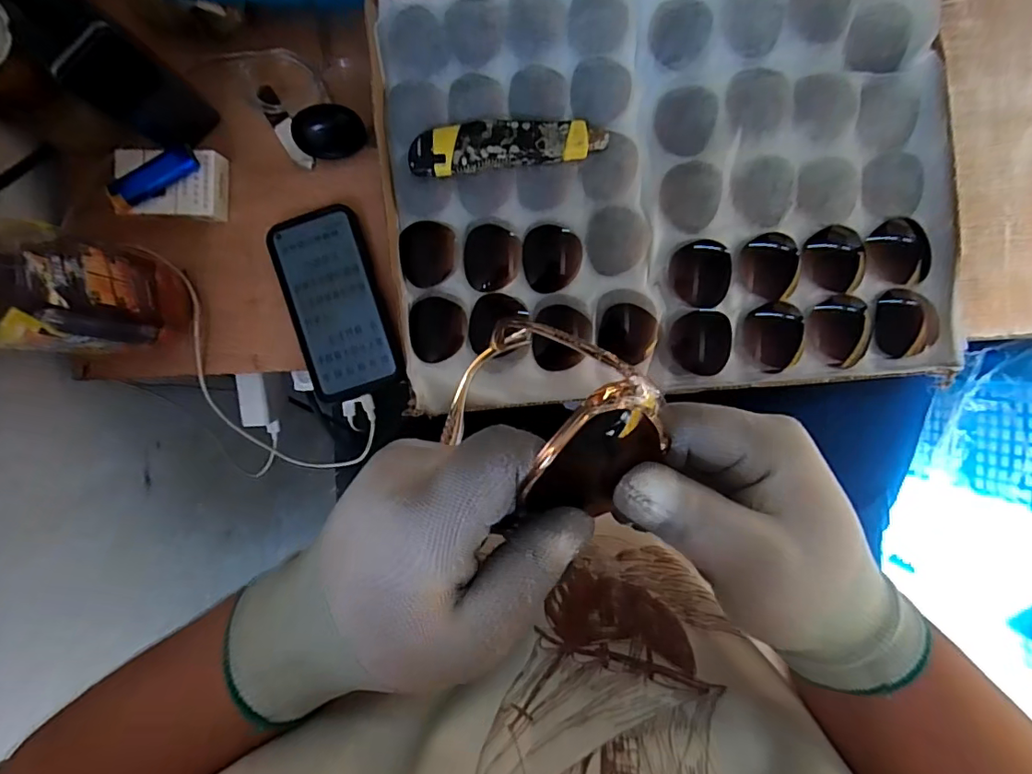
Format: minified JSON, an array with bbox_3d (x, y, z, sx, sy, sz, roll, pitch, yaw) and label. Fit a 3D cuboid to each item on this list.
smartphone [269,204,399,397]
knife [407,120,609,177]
[{"bbox_3d":[-0.161,-0.074,0.465,0.081,0.017,0.161,-19,91,3],"label":"smartphone"},{"bbox_3d":[-0.007,-0.198,0.421,0.154,0.023,0.039,-8,91,3],"label":"knife"}]

